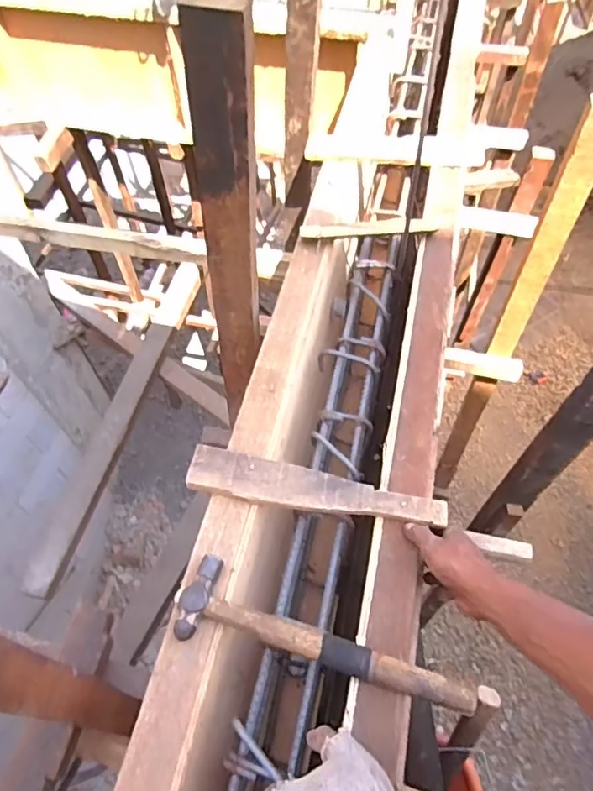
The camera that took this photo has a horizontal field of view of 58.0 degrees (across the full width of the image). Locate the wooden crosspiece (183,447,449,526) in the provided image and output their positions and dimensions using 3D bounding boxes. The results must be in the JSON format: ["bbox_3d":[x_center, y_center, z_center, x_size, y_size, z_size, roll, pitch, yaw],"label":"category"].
[{"bbox_3d":[0.021,0.122,0.702,0.338,0.025,0.061,11,58,9],"label":"wooden crosspiece"}]

